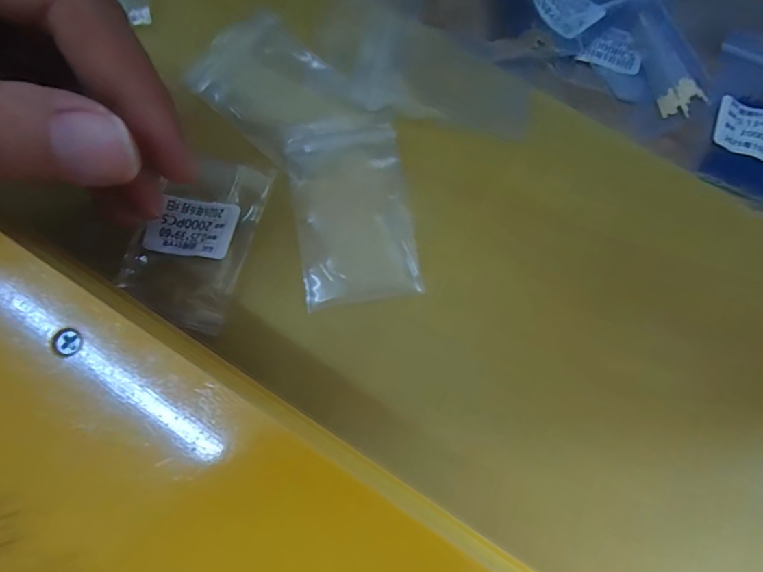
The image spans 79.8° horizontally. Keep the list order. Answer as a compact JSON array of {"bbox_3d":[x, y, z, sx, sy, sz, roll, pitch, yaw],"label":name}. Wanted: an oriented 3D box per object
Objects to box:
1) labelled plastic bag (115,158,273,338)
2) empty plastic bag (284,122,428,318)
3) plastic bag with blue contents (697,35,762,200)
[{"bbox_3d":[-0.061,-0.017,0.150,0.037,0.004,0.058,17,75,5],"label":"labelled plastic bag"},{"bbox_3d":[-0.010,-0.026,0.153,0.037,0.004,0.063,-9,75,-3],"label":"empty plastic bag"},{"bbox_3d":[0.141,-0.064,0.168,0.038,0.004,0.069,25,78,6],"label":"plastic bag with blue contents"}]

